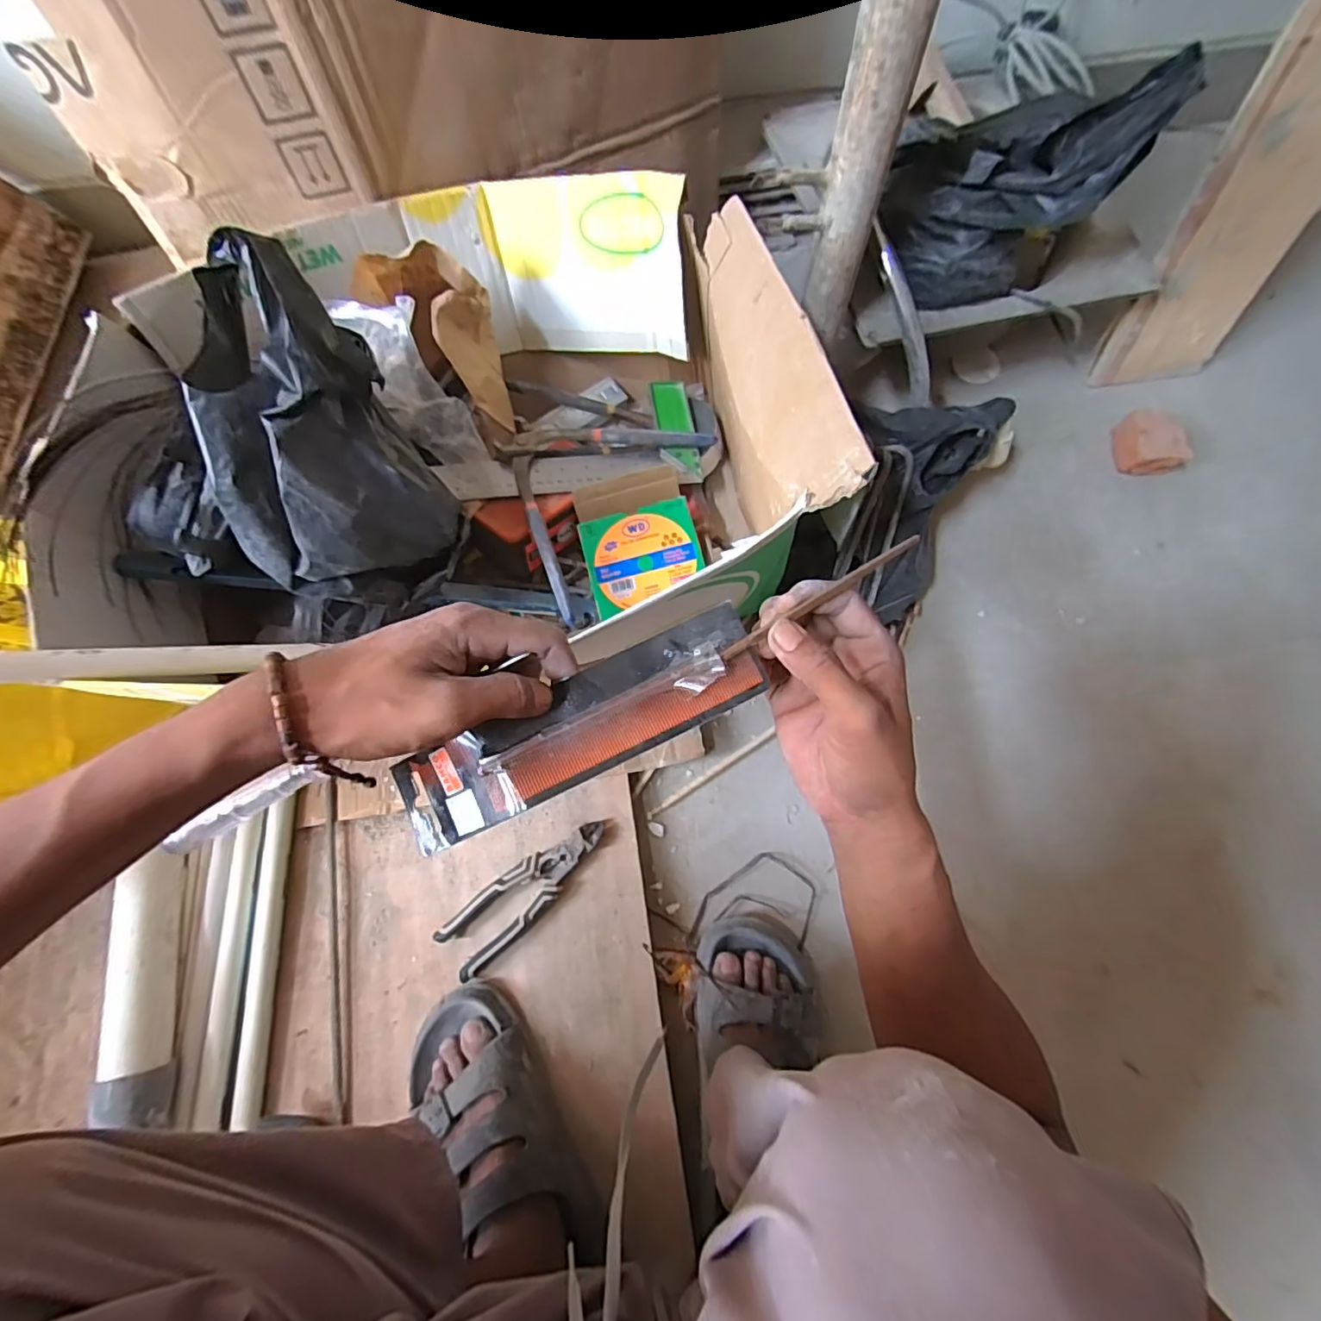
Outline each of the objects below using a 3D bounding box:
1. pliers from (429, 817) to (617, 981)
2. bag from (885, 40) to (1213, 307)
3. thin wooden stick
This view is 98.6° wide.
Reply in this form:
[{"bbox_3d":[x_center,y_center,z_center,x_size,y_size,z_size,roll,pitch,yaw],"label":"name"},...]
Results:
[{"bbox_3d":[-0.131,0.225,0.564,0.188,0.026,0.054,-40,81,-9],"label":"pliers"},{"bbox_3d":[0.309,-0.432,0.516,0.179,0.171,0.123,-2,77,-1],"label":"bag"},{"bbox_3d":[0.082,-0.032,0.292,0.116,0.004,0.006,-31,79,-1],"label":"thin wooden stick"}]

